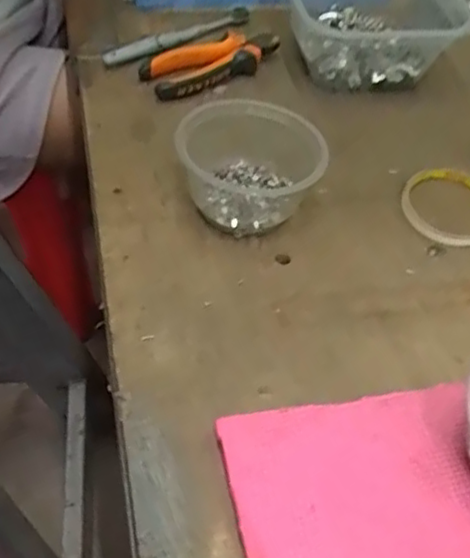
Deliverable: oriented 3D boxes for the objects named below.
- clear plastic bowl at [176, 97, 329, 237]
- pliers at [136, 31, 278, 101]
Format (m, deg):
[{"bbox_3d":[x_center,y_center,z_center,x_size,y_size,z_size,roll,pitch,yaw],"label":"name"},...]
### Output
[{"bbox_3d":[0.013,-0.088,0.537,0.116,0.073,0.091,-2,50,-8],"label":"clear plastic bowl"},{"bbox_3d":[-0.021,-0.222,0.673,0.148,0.016,0.068,-22,56,-23],"label":"pliers"}]

